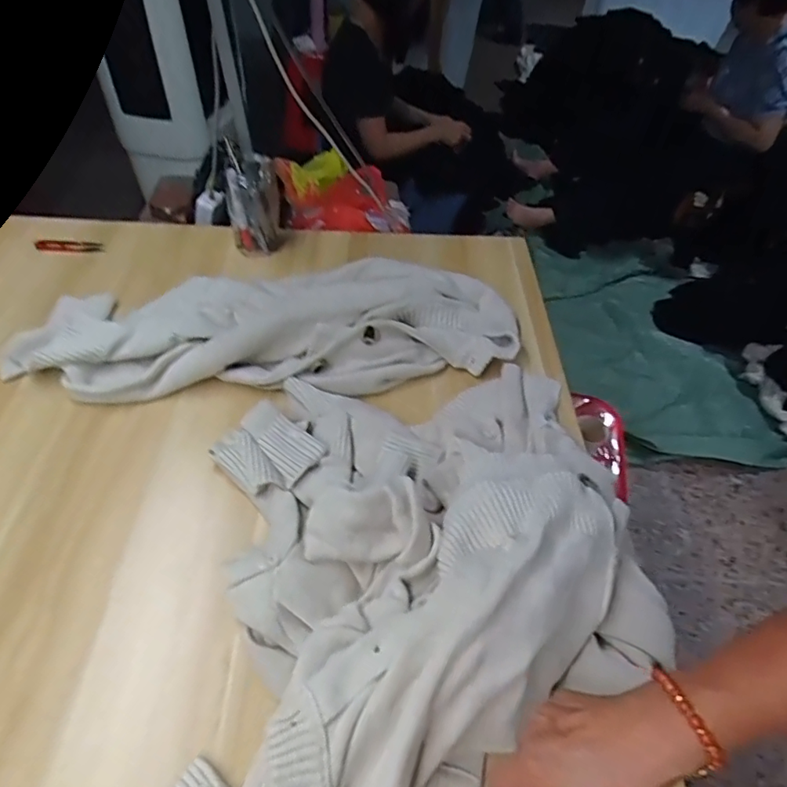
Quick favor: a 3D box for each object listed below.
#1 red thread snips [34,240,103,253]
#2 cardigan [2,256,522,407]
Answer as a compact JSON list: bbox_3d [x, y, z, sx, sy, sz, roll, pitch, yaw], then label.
[{"bbox_3d":[-0.573,-0.257,0.940,0.119,0.014,0.027,1,48,-3],"label":"red thread snips"},{"bbox_3d":[-0.174,-0.100,0.783,0.729,0.072,0.221,-4,51,-8],"label":"cardigan"}]

